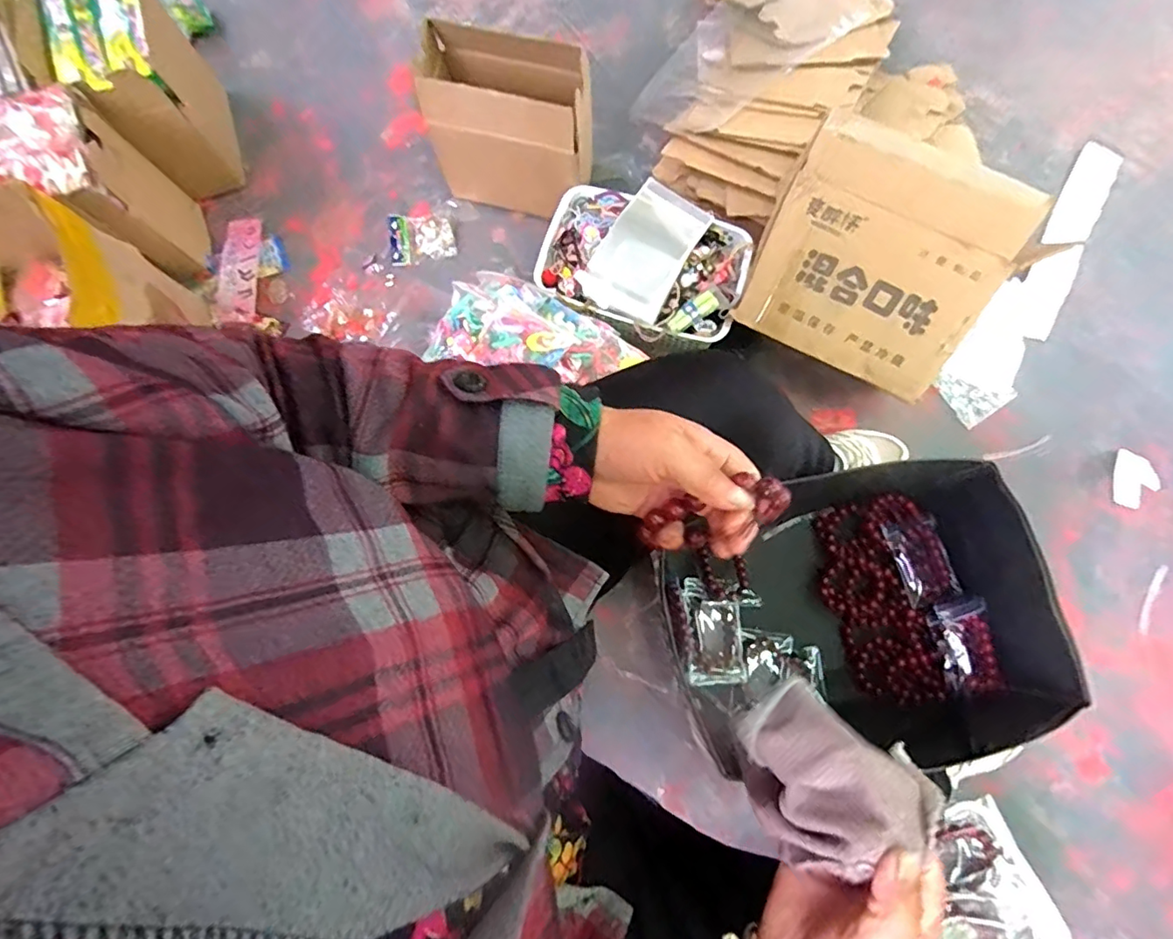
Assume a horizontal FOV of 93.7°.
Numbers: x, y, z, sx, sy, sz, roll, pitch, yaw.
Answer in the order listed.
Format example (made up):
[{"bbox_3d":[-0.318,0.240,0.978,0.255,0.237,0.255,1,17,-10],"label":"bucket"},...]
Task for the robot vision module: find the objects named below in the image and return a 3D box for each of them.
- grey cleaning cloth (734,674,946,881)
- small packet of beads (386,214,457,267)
[{"bbox_3d":[0.129,0.169,0.297,0.079,0.065,0.078,44,81,8],"label":"grey cleaning cloth"},{"bbox_3d":[-0.277,-0.388,0.918,0.110,0.021,0.080,-12,78,-1],"label":"small packet of beads"}]

